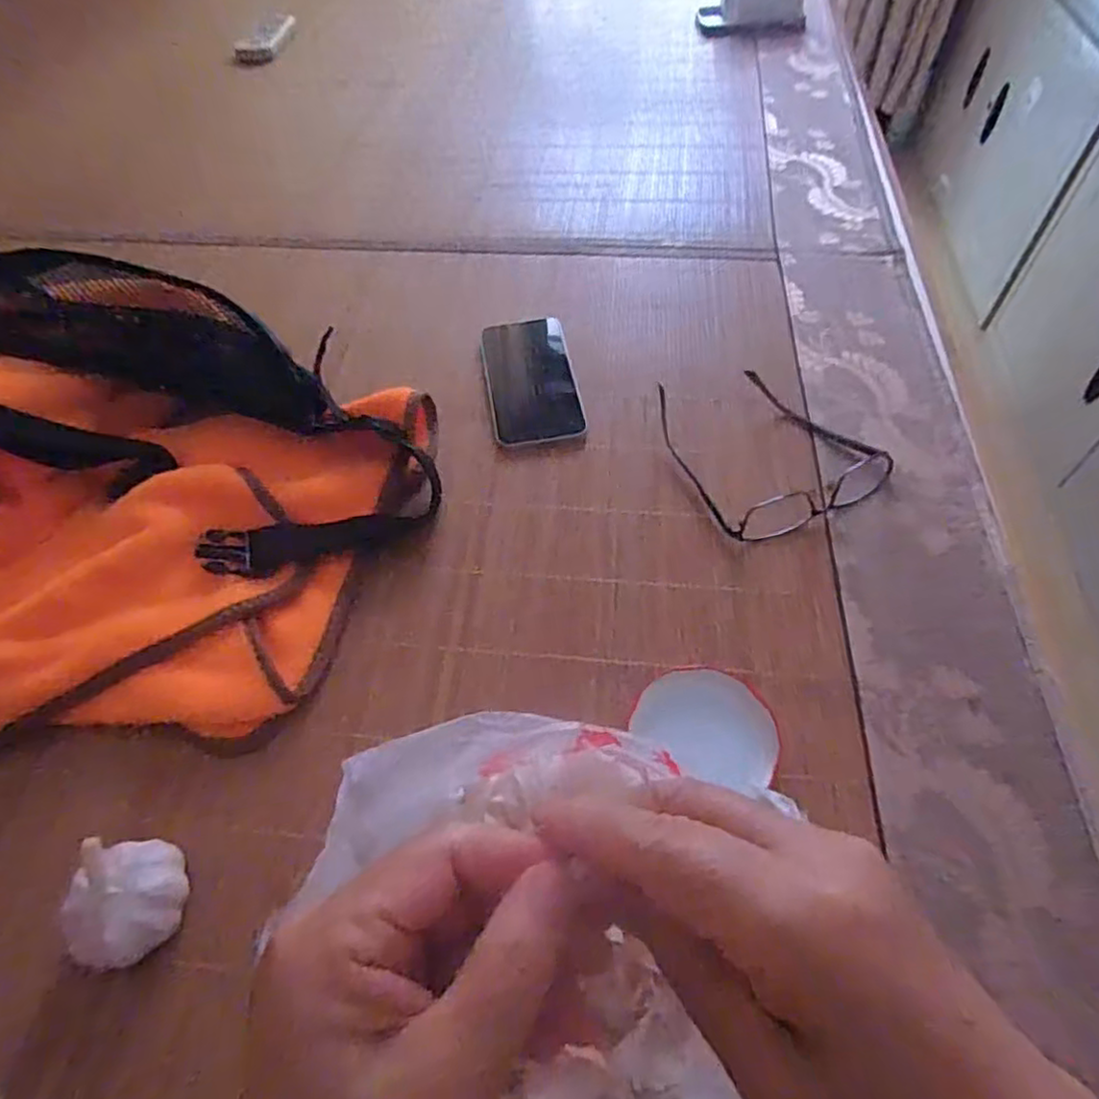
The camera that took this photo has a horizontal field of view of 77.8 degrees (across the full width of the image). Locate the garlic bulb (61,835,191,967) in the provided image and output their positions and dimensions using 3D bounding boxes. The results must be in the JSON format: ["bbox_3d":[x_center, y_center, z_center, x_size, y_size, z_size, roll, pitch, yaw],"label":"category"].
[{"bbox_3d":[-0.204,0.170,0.329,0.041,0.047,0.053,7,55,9],"label":"garlic bulb"}]

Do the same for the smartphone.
[{"bbox_3d":[-0.016,-0.144,0.566,0.072,0.006,0.145,-9,54,-3],"label":"smartphone"}]

